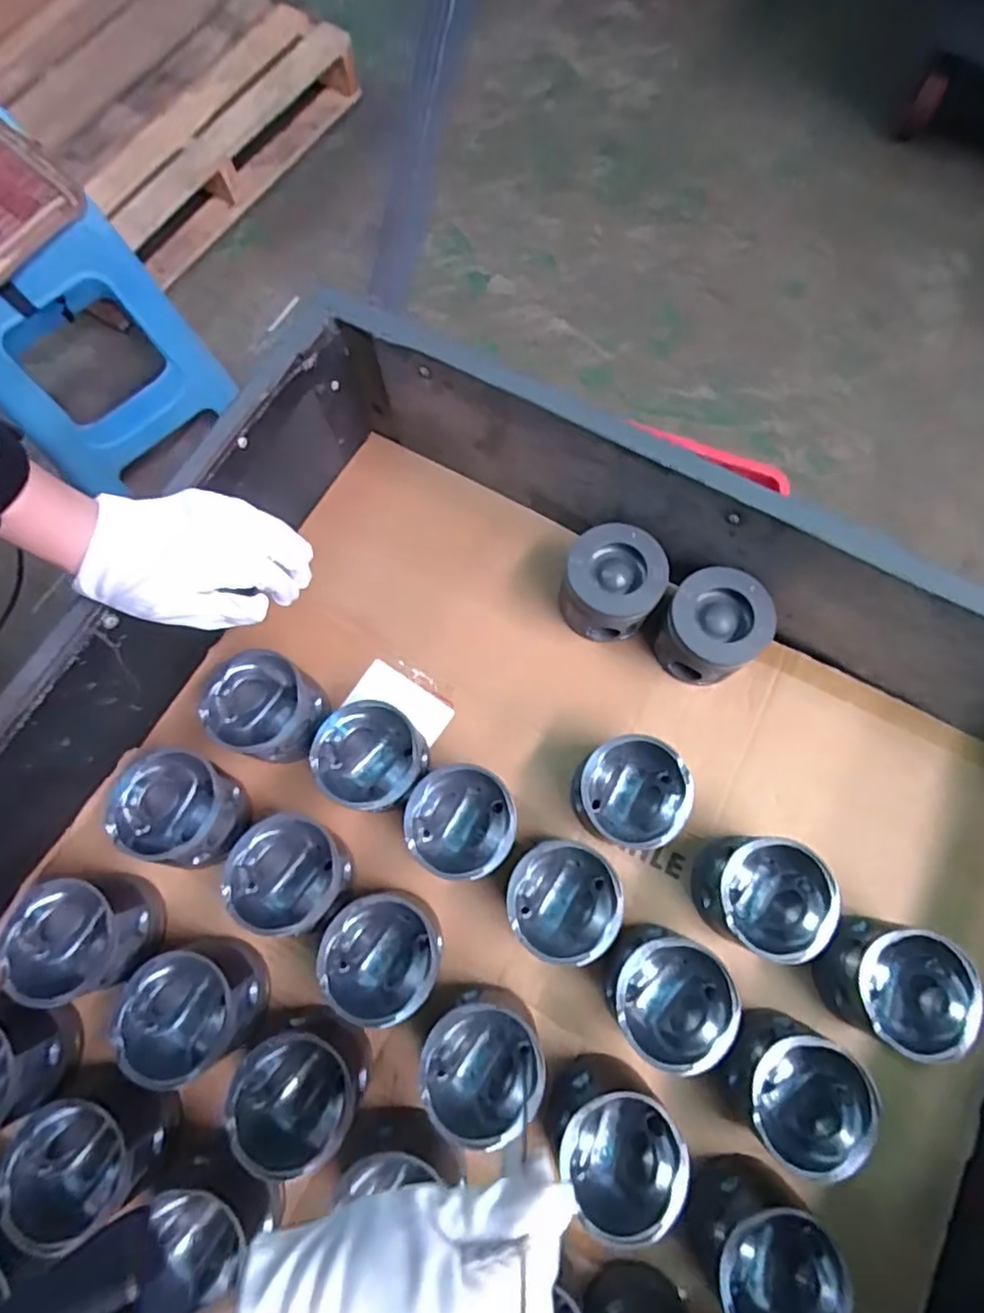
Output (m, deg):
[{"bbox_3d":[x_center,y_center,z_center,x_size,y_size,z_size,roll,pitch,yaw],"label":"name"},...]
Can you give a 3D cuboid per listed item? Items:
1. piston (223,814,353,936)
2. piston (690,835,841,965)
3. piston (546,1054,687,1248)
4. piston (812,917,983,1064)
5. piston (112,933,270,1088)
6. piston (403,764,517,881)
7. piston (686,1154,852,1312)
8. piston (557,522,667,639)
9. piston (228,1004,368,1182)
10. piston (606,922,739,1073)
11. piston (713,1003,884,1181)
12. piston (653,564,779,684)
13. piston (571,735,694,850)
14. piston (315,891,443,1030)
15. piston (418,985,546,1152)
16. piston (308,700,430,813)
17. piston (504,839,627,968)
[{"bbox_3d":[-0.156,0.172,0.497,0.086,0.076,0.087,5,74,2],"label":"piston"},{"bbox_3d":[0.209,0.183,0.491,0.085,0.079,0.086,0,74,1],"label":"piston"},{"bbox_3d":[0.086,0.343,0.445,0.087,0.073,0.088,-19,75,-4],"label":"piston"},{"bbox_3d":[0.299,0.245,0.469,0.088,0.067,0.081,0,74,1],"label":"piston"},{"bbox_3d":[-0.219,0.262,0.472,0.086,0.077,0.081,0,74,1],"label":"piston"},{"bbox_3d":[-0.024,0.136,0.513,0.083,0.076,0.082,-4,74,0],"label":"piston"},{"bbox_3d":[0.187,0.411,0.437,0.086,0.081,0.090,-36,77,-9],"label":"piston"},{"bbox_3d":[0.107,-0.064,0.567,0.088,0.073,0.086,14,75,5],"label":"piston"},{"bbox_3d":[-0.136,0.312,0.453,0.082,0.068,0.087,0,74,1],"label":"piston"},{"bbox_3d":[0.130,0.255,0.475,0.087,0.072,0.082,0,74,1],"label":"piston"},{"bbox_3d":[0.219,0.318,0.462,0.085,0.083,0.082,0,74,1],"label":"piston"},{"bbox_3d":[0.192,-0.024,0.551,0.089,0.077,0.087,0,74,1],"label":"piston"},{"bbox_3d":[0.111,0.112,0.515,0.086,0.077,0.081,0,74,1],"label":"piston"},{"bbox_3d":[-0.080,0.225,0.479,0.082,0.082,0.085,0,74,1],"label":"piston"},{"bbox_3d":[-0.008,0.297,0.462,0.085,0.075,0.087,30,77,9],"label":"piston"},{"bbox_3d":[-0.098,0.087,0.528,0.089,0.076,0.083,0,74,1],"label":"piston"},{"bbox_3d":[0.054,0.192,0.494,0.082,0.071,0.085,0,74,1],"label":"piston"}]

